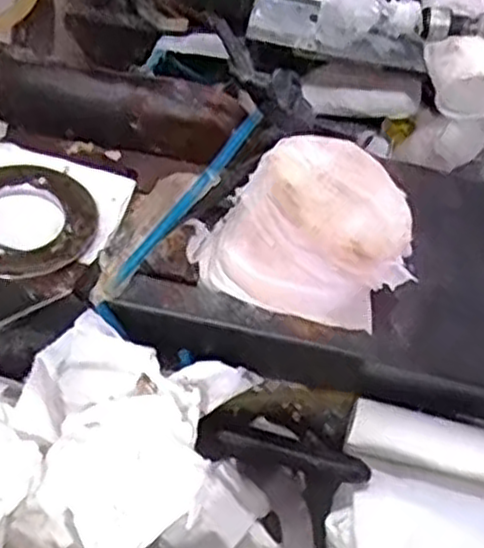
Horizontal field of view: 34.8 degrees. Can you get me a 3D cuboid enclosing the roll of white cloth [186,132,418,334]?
[{"bbox_3d":[0.031,-0.021,0.421,0.111,0.081,0.075,3,56,-3],"label":"roll of white cloth"}]

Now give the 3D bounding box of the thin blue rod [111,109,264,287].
[{"bbox_3d":[-0.029,-0.037,0.395,0.117,0.005,0.009,-48,65,16],"label":"thin blue rod"}]

